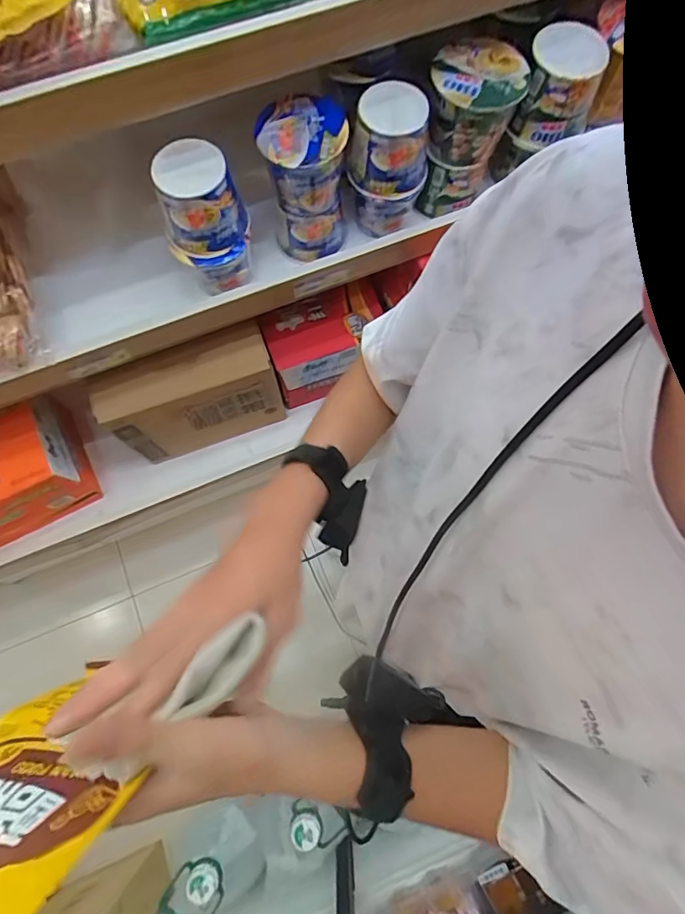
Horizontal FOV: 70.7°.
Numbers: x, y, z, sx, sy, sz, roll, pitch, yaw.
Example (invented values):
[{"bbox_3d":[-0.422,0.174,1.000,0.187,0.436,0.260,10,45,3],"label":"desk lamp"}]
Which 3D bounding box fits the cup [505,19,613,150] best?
[{"bbox_3d":[0.350,-0.595,0.785,0.115,0.114,0.126,15,74,4],"label":"cup"}]

